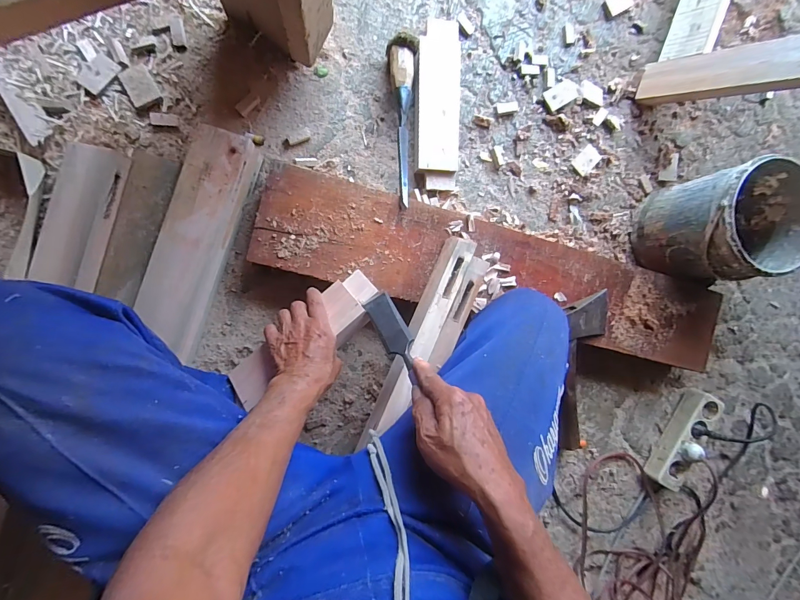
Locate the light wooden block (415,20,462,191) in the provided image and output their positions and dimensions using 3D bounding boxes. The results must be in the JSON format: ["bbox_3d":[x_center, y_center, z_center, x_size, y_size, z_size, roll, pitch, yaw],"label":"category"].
[{"bbox_3d":[0.061,-0.325,0.630,0.075,0.035,0.269,1,92,-10],"label":"light wooden block"}]

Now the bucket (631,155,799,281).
[{"bbox_3d":[0.552,-0.129,0.649,0.180,0.190,0.168,0,92,-9],"label":"bucket"}]

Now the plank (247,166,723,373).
[{"bbox_3d":[0.183,-0.048,0.615,0.803,0.034,0.165,14,90,-10],"label":"plank"}]

